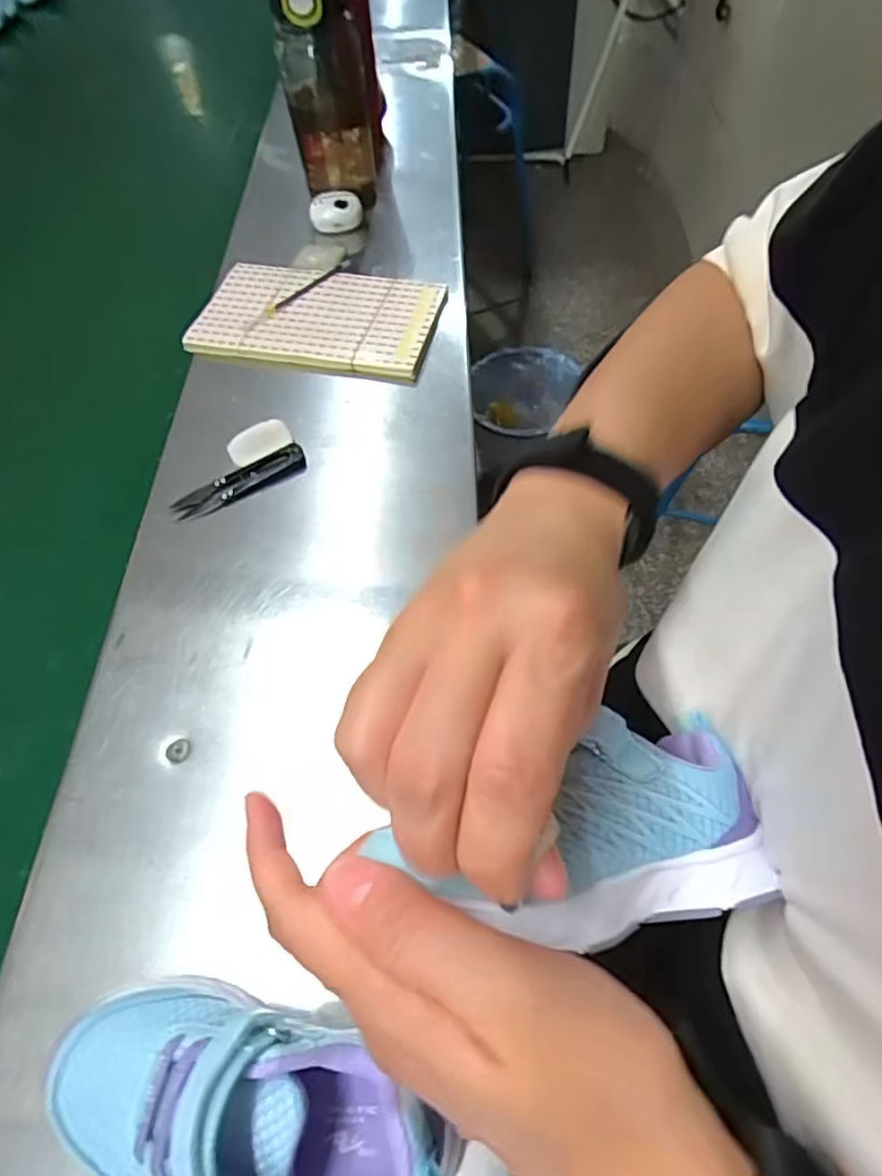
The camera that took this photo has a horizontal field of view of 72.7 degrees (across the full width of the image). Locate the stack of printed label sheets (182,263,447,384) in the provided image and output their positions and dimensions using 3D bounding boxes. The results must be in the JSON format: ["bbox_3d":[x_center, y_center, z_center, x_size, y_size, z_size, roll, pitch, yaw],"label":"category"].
[{"bbox_3d":[-0.107,-0.239,0.523,0.204,0.016,0.116,12,61,11],"label":"stack of printed label sheets"}]

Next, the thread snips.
[{"bbox_3d":[-0.147,-0.077,0.440,0.100,0.006,0.027,-27,61,-11],"label":"thread snips"}]

